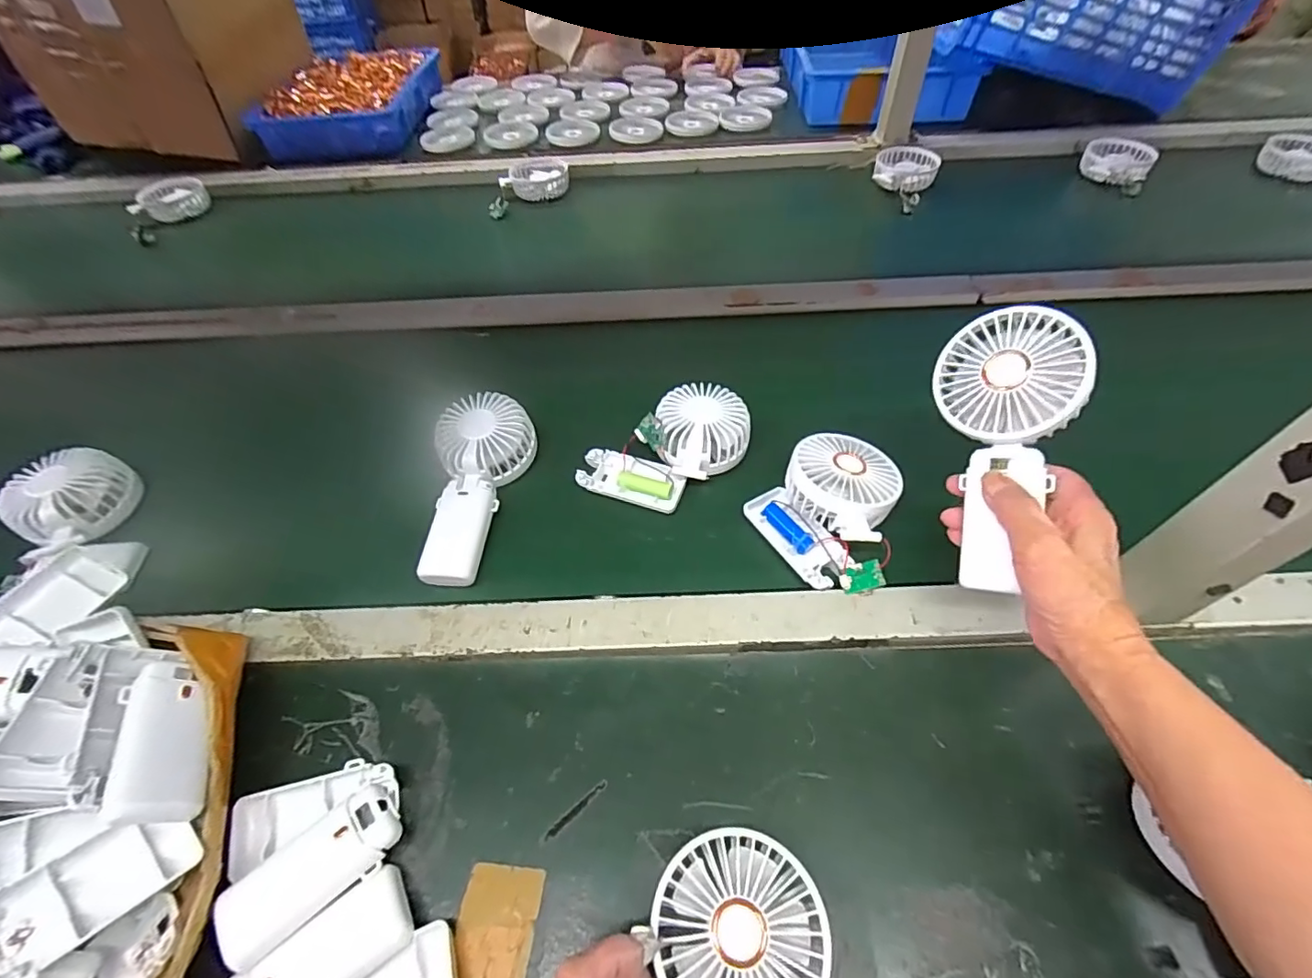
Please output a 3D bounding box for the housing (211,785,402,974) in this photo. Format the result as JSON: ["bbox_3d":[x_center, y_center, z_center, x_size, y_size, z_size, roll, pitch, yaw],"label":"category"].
[{"bbox_3d":[-0.198,0.217,0.316,0.093,0.013,0.043,-37,60,-21],"label":"housing"}]

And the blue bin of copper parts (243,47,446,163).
[{"bbox_3d":[-0.531,-0.678,0.983,0.256,0.097,0.318,-5,54,0],"label":"blue bin of copper parts"}]

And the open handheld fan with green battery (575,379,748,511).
[{"bbox_3d":[0.012,-0.032,0.502,0.154,0.062,0.084,-30,58,-17],"label":"open handheld fan with green battery"}]

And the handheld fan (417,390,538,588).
[{"bbox_3d":[-0.160,-0.001,0.484,0.077,0.040,0.179,3,63,8],"label":"handheld fan"}]

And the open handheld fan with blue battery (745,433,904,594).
[{"bbox_3d":[0.136,0.012,0.449,0.107,0.054,0.122,15,57,14],"label":"open handheld fan with blue battery"}]

